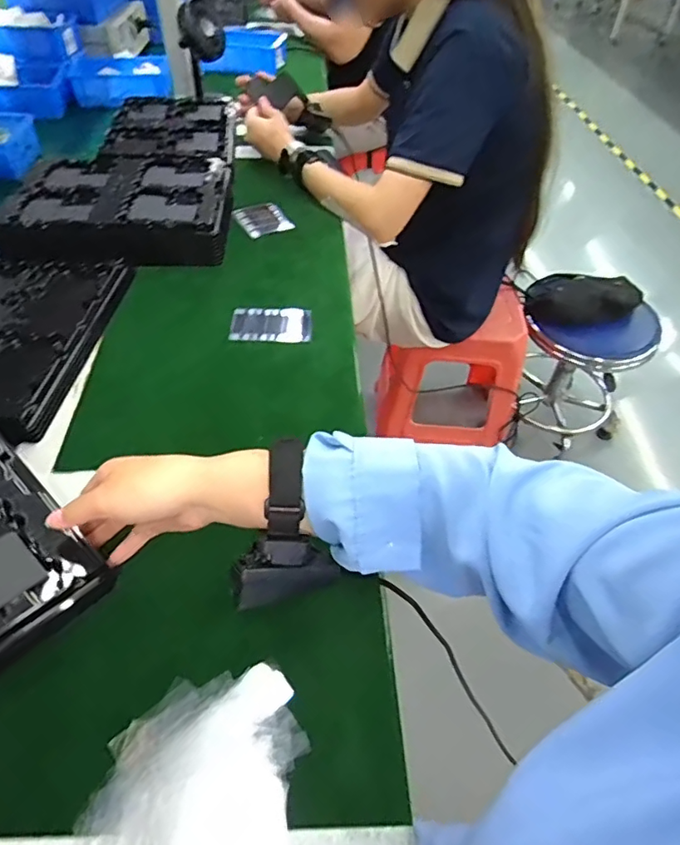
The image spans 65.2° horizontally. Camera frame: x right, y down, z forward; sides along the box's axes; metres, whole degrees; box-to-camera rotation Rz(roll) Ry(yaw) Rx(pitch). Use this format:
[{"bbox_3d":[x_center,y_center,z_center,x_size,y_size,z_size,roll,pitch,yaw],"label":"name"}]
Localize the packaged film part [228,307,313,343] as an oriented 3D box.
[{"bbox_3d":[-0.085,-0.121,0.660,0.099,0.009,0.066,0,48,-2],"label":"packaged film part"}]

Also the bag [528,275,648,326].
[{"bbox_3d":[0.572,-0.289,1.264,0.243,0.083,0.121,-3,49,-5],"label":"bag"}]

